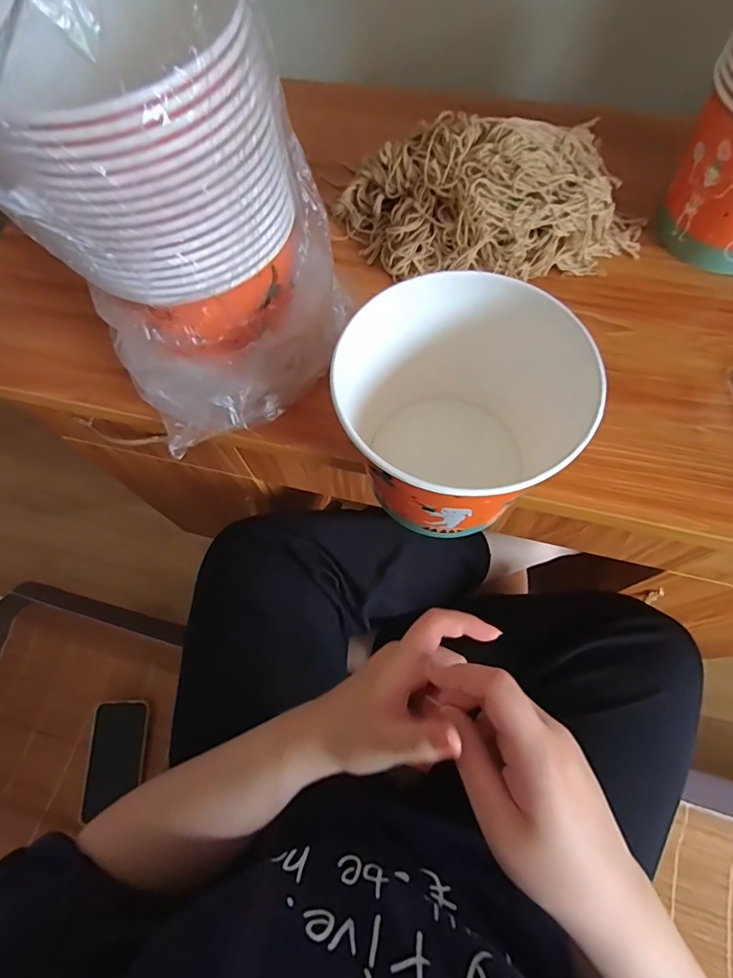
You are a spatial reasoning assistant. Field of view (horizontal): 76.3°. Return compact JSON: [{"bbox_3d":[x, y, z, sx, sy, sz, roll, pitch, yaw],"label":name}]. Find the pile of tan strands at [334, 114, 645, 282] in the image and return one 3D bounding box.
[{"bbox_3d":[0.127,-0.289,0.471,0.314,0.098,0.136,-2,66,2],"label":"pile of tan strands"}]

